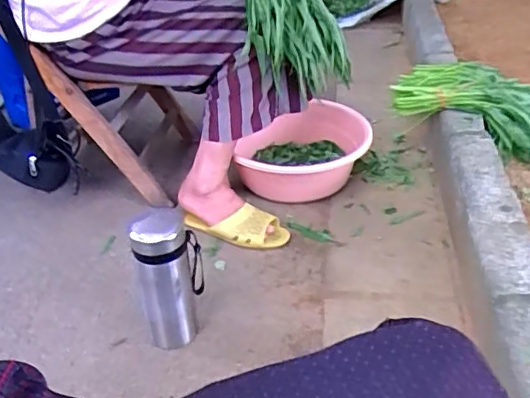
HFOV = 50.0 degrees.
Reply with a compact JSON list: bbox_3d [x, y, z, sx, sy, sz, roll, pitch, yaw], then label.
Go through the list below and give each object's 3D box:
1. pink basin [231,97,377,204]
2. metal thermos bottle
[{"bbox_3d":[0.088,-0.107,1.352,0.301,0.154,0.301,-3,33,2],"label":"pink basin"},{"bbox_3d":[-0.151,0.130,0.920,0.083,0.220,0.090,3,33,11],"label":"metal thermos bottle"}]

